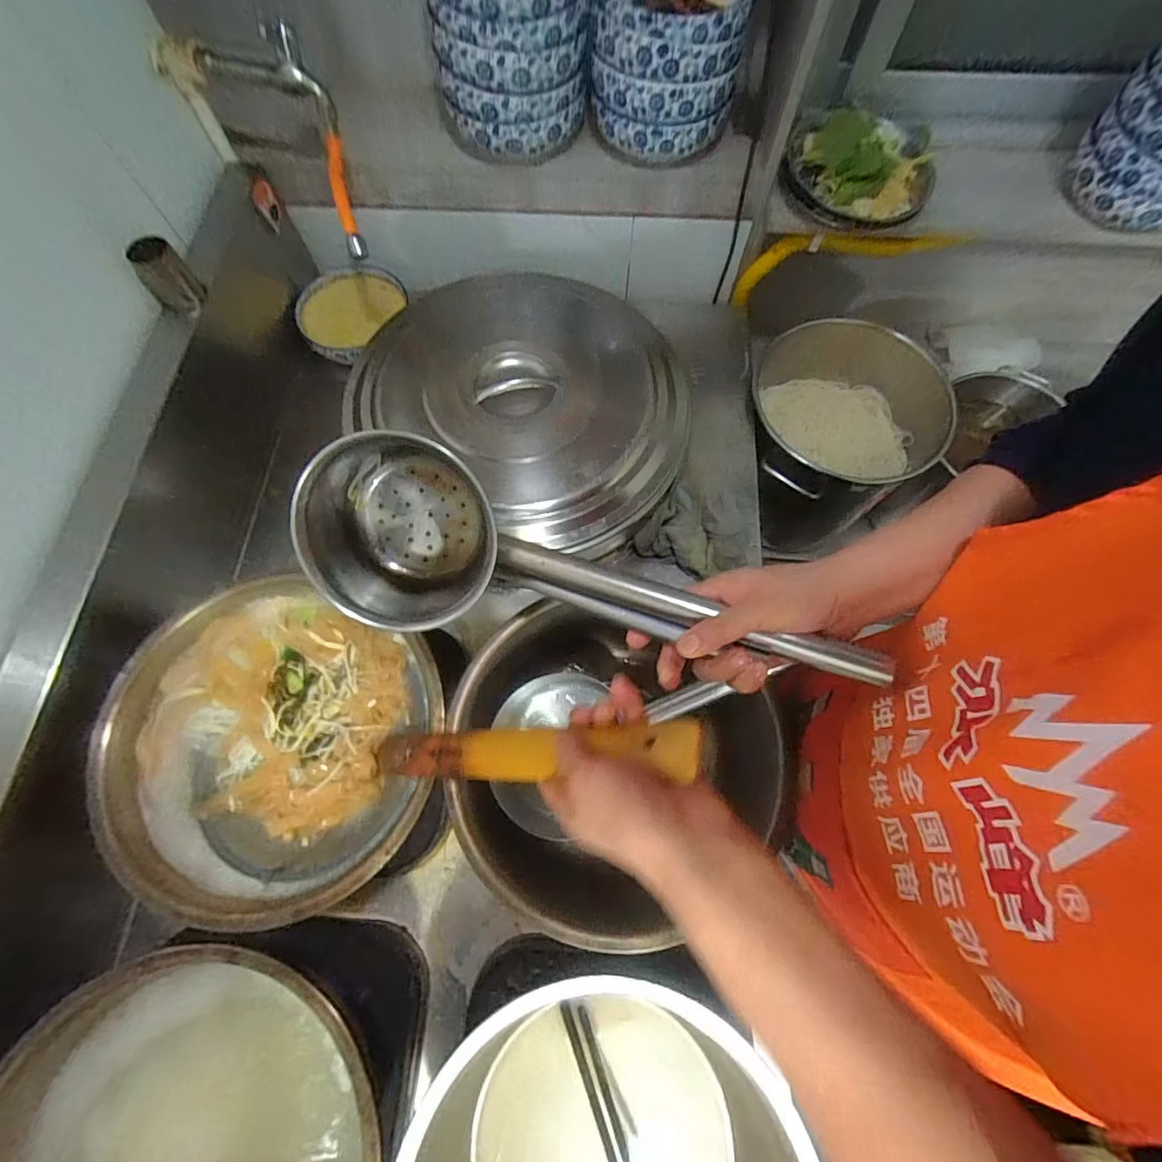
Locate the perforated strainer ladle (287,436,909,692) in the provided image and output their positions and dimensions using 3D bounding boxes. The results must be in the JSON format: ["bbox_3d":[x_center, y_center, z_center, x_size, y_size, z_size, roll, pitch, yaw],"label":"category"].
[{"bbox_3d":[-0.006,-0.006,0.407,0.450,0.120,0.151,15,71,13],"label":"perforated strainer ladle"}]

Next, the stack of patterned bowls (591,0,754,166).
[{"bbox_3d":[0.121,-0.713,0.703,0.188,0.168,0.201,11,71,5],"label":"stack of patterned bowls"}]

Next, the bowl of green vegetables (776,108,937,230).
[{"bbox_3d":[0.410,-0.617,0.766,0.213,0.071,0.203,0,70,1],"label":"bowl of green vegetables"}]

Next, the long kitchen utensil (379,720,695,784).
[{"bbox_3d":[-0.065,0.139,0.421,0.347,0.022,0.039,-16,65,36],"label":"long kitchen utensil"}]

